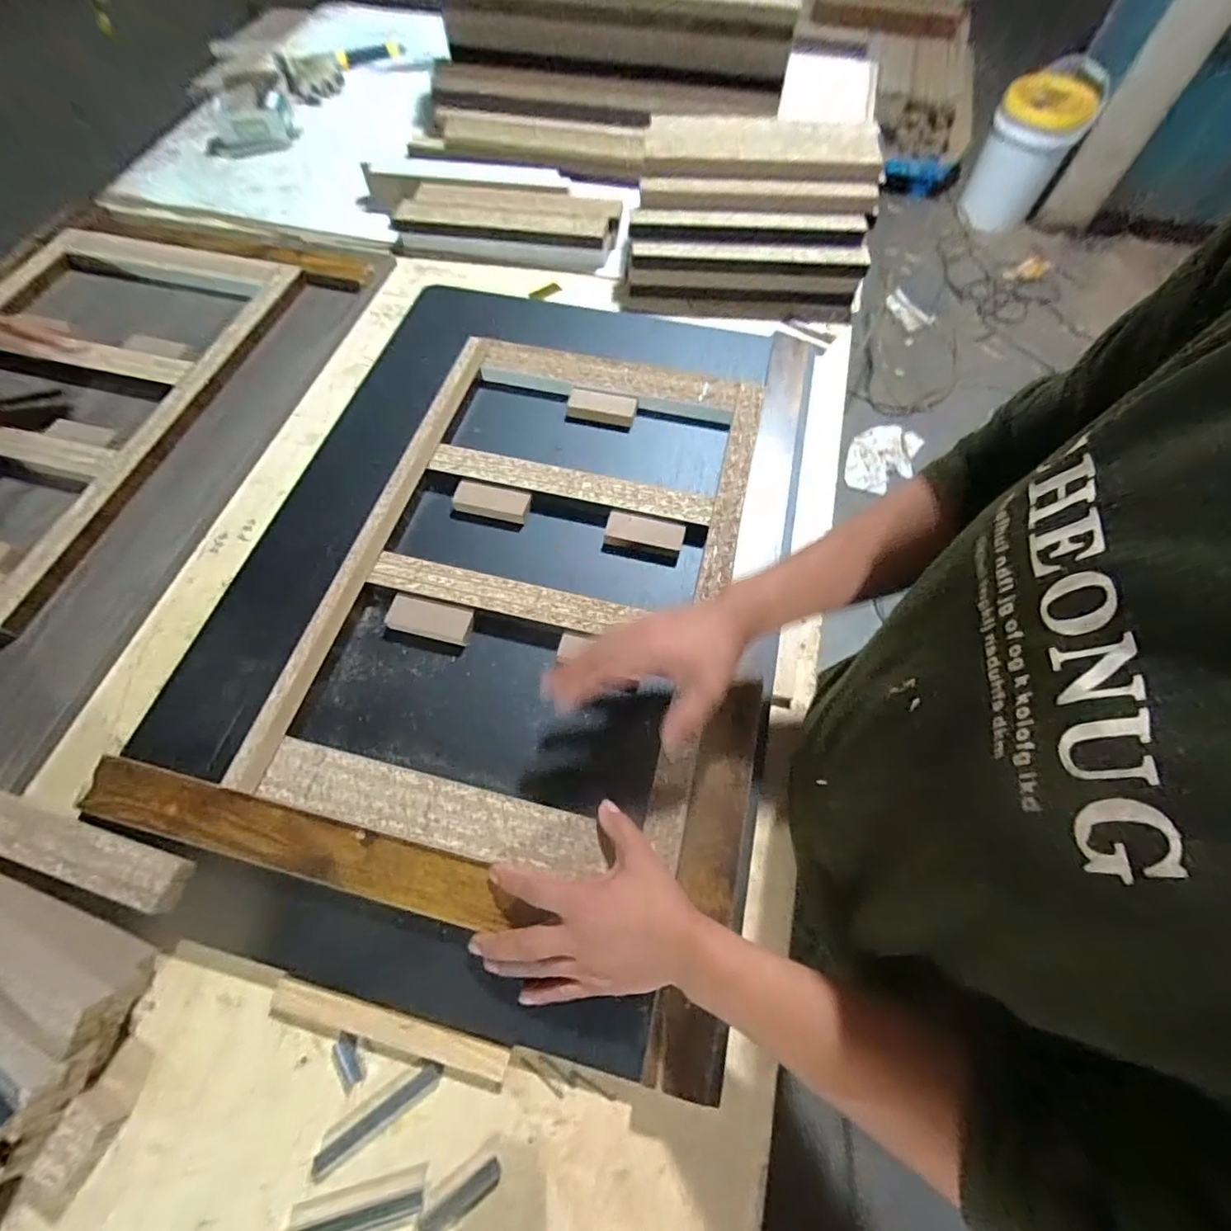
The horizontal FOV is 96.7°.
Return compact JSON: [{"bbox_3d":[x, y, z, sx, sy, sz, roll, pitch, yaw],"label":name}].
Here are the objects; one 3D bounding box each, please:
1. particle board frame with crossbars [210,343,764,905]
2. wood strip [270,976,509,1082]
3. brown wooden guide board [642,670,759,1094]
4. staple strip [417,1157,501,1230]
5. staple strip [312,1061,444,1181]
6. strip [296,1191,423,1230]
[{"bbox_3d":[-0.070,-0.067,0.555,0.378,0.036,0.573,13,66,6],"label":"particle board frame with crossbars"},{"bbox_3d":[-0.165,0.299,0.397,0.178,0.008,0.021,12,66,6],"label":"wood strip"},{"bbox_3d":[0.074,0.192,0.432,0.050,0.029,0.291,11,66,5],"label":"brown wooden guide board"},{"bbox_3d":[-0.102,0.384,0.359,0.059,0.004,0.015,-33,69,-13],"label":"staple strip"},{"bbox_3d":[-0.164,0.347,0.378,0.096,0.004,0.014,-33,70,-14],"label":"staple strip"},{"bbox_3d":[-0.171,0.398,0.356,0.087,0.005,0.014,-12,66,-5],"label":"strip"}]

